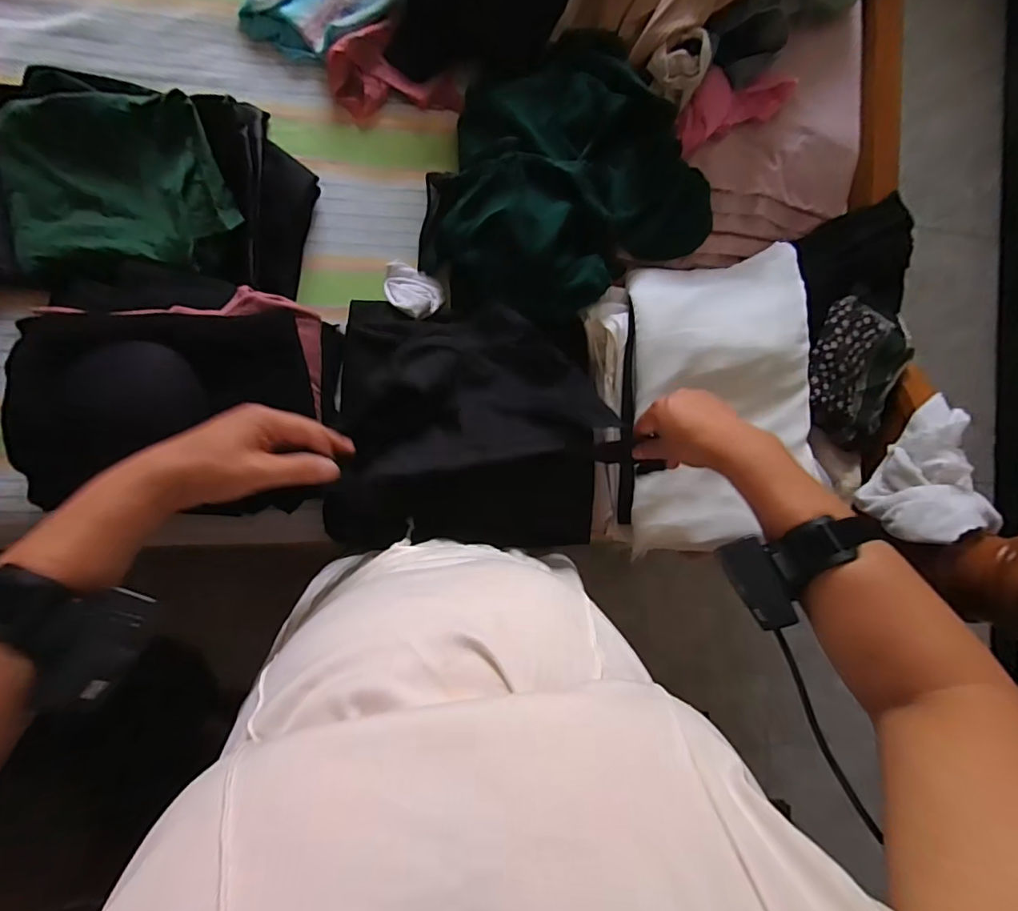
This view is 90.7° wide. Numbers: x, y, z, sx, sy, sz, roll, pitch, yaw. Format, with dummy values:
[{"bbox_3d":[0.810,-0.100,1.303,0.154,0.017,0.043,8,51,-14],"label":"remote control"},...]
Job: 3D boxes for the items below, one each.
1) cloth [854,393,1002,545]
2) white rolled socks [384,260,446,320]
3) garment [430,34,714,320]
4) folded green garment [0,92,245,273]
[{"bbox_3d":[0.592,0.018,0.704,0.104,0.122,0.194,4,89,-10],"label":"cloth"},{"bbox_3d":[-0.132,-0.225,0.677,0.091,0.052,0.070,35,84,-8],"label":"white rolled socks"},{"bbox_3d":[0.060,-0.368,0.655,0.365,0.109,0.332,-31,95,-8],"label":"garment"},{"bbox_3d":[-0.476,-0.326,0.612,0.252,0.042,0.203,-7,91,-10],"label":"folded green garment"}]

